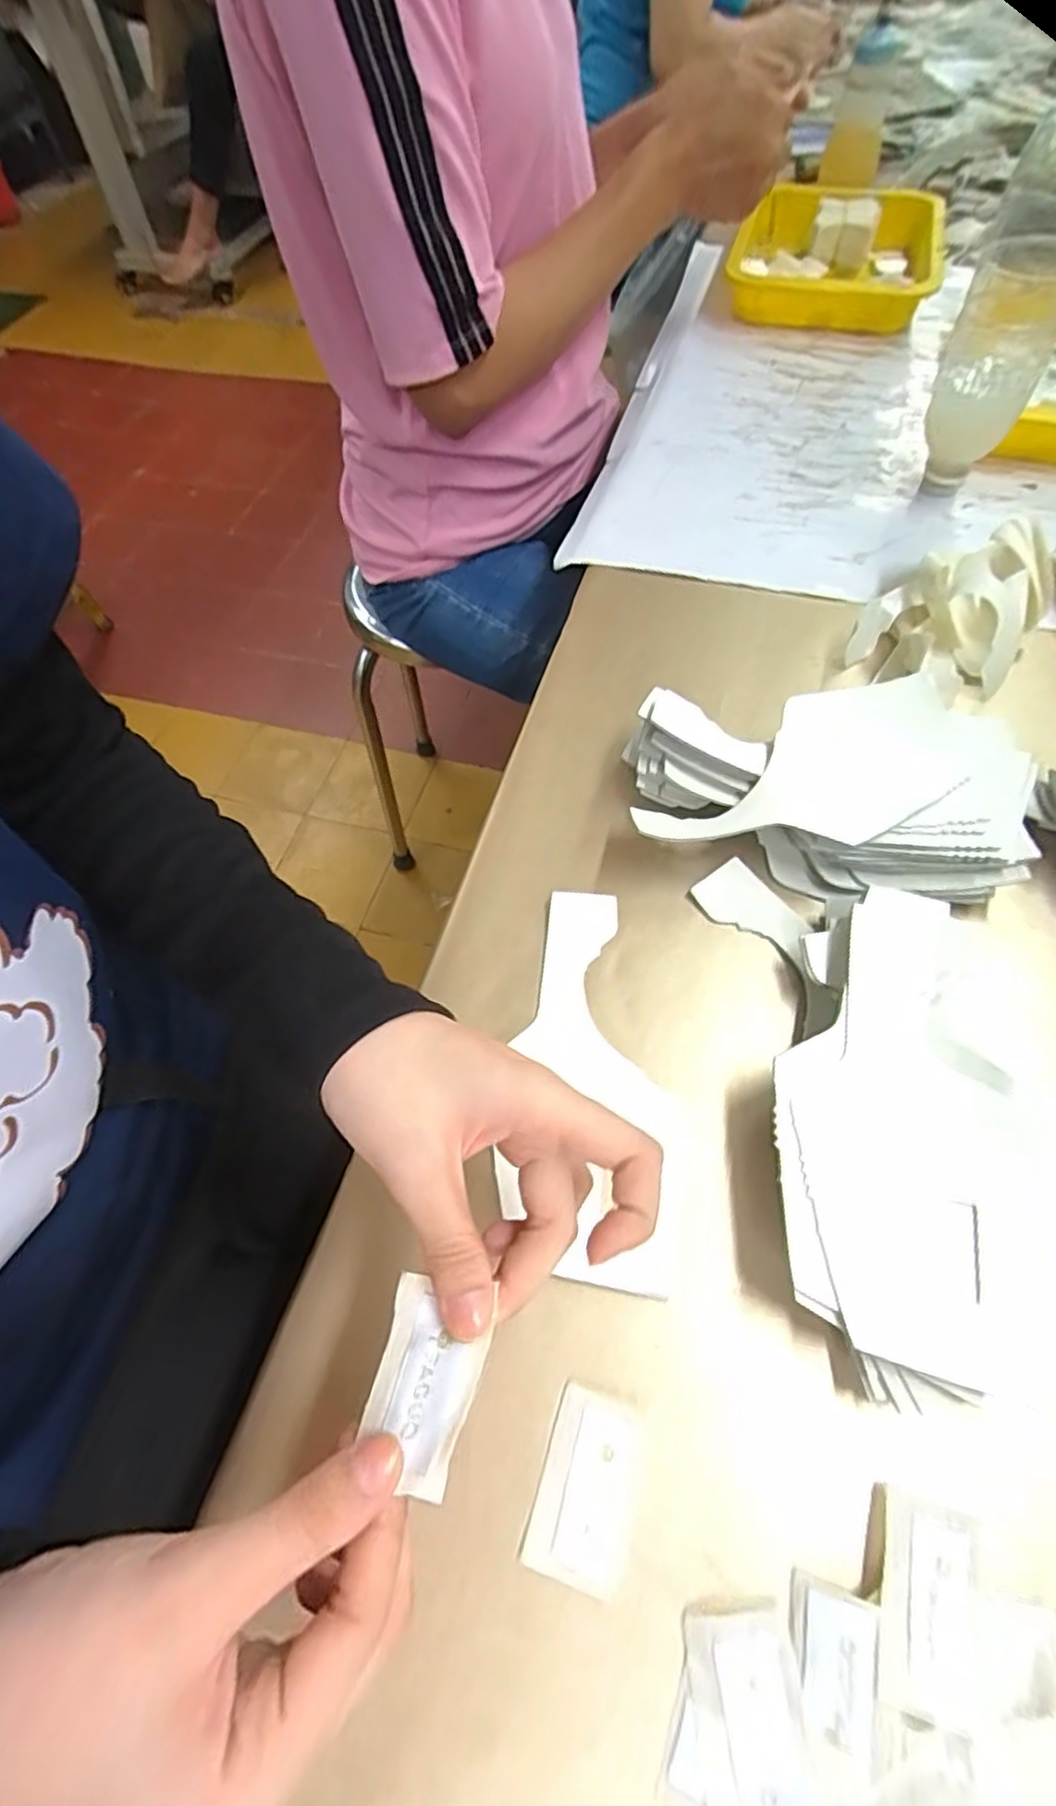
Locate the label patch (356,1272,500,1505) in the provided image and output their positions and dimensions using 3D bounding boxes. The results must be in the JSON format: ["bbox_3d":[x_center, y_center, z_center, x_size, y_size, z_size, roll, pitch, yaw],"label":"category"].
[{"bbox_3d":[-0.032,0.143,0.209,0.034,0.004,0.049,2,53,26],"label":"label patch"}]

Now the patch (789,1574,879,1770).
[{"bbox_3d":[0.099,0.248,0.225,0.024,0.008,0.039,12,61,11],"label":"patch"}]

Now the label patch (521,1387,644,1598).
[{"bbox_3d":[0.022,0.212,0.252,0.033,0.004,0.055,13,61,12],"label":"label patch"}]

